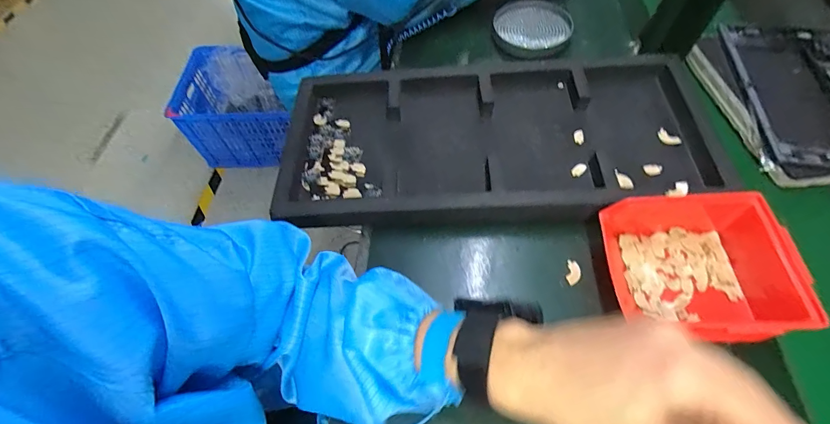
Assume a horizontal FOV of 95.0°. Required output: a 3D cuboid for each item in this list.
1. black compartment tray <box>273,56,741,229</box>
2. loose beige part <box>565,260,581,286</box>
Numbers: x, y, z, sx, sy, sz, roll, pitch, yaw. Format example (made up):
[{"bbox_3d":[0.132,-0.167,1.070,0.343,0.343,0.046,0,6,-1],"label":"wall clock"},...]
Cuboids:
[{"bbox_3d":[0.089,-0.092,0.455,0.494,0.042,0.233,-1,59,0],"label":"black compartment tray"},{"bbox_3d":[0.160,0.062,0.385,0.013,0.004,0.026,16,61,10],"label":"loose beige part"}]

